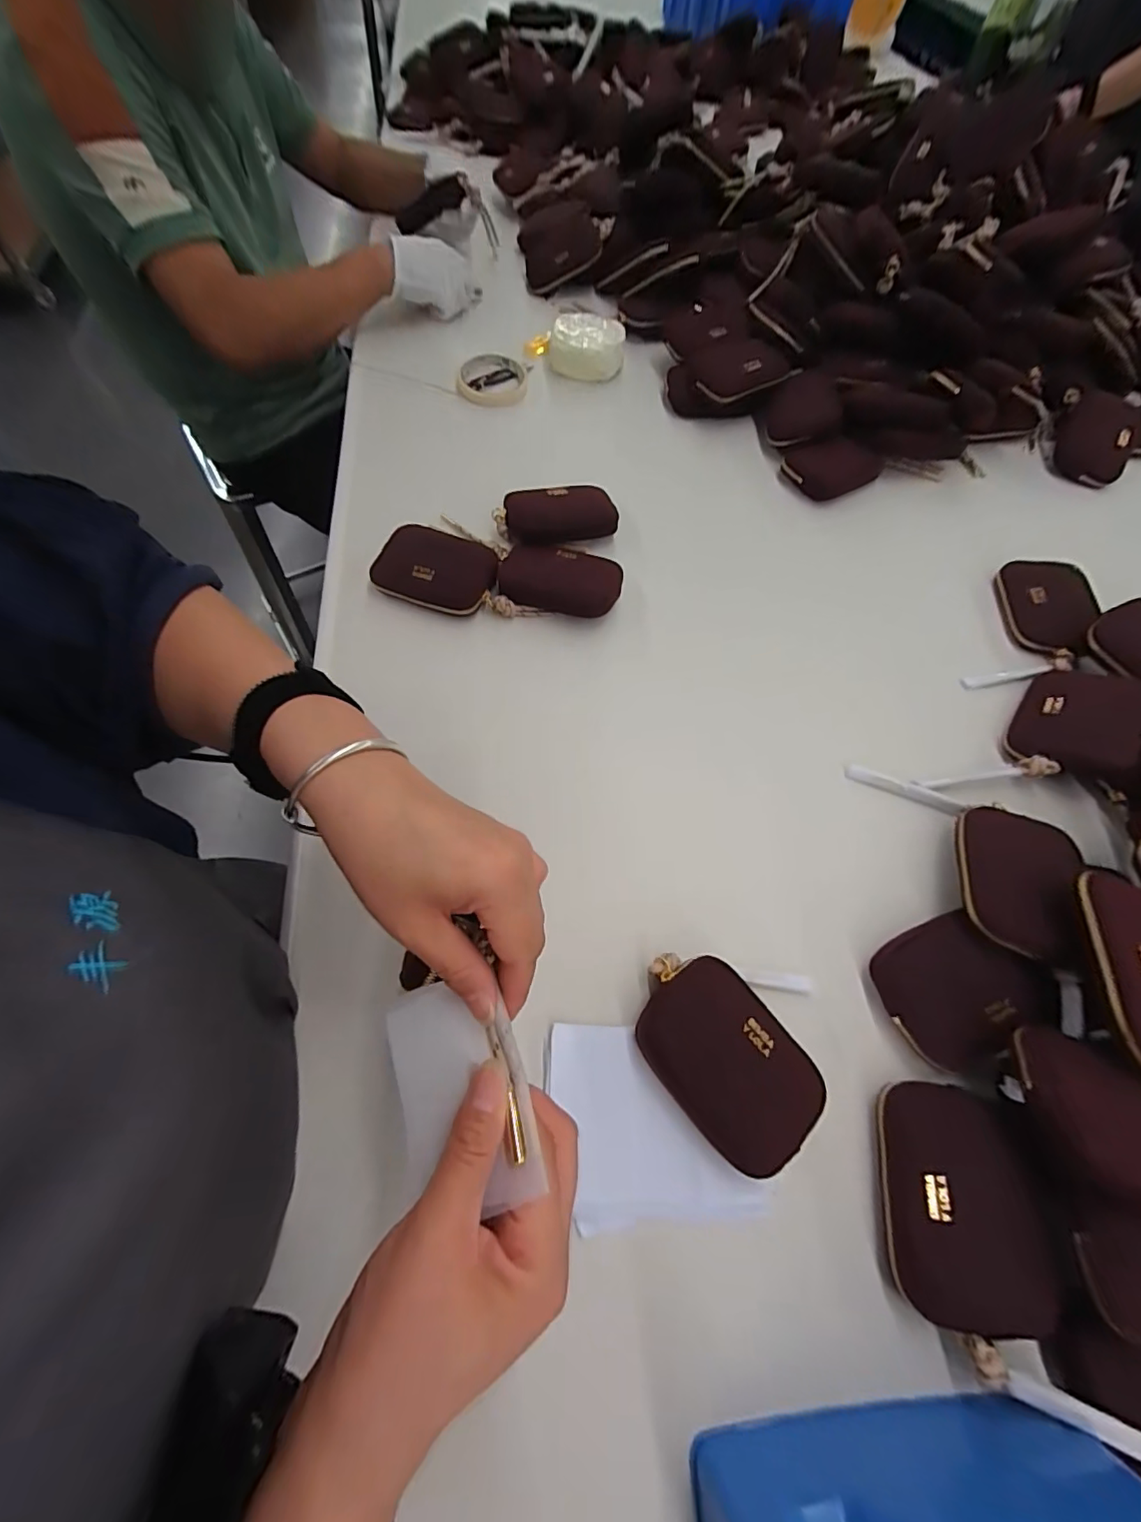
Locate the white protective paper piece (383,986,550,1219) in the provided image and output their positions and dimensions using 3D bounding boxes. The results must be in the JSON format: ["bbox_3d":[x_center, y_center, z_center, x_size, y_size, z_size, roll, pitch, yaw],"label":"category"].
[{"bbox_3d":[-0.051,0.145,0.231,0.069,0.011,0.086,-30,63,18],"label":"white protective paper piece"}]

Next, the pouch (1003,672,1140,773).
[{"bbox_3d":[0.451,-0.035,0.466,0.084,0.033,0.115,14,57,42],"label":"pouch"}]

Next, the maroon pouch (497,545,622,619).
[{"bbox_3d":[-0.011,-0.177,0.526,0.119,0.025,0.077,9,63,1],"label":"maroon pouch"}]

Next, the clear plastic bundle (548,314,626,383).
[{"bbox_3d":[0.022,-0.562,0.704,0.099,0.035,0.096,5,63,-1],"label":"clear plastic bundle"}]

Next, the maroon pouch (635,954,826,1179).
[{"bbox_3d":[0.098,0.189,0.339,0.079,0.027,0.125,-36,71,-19],"label":"maroon pouch"}]

